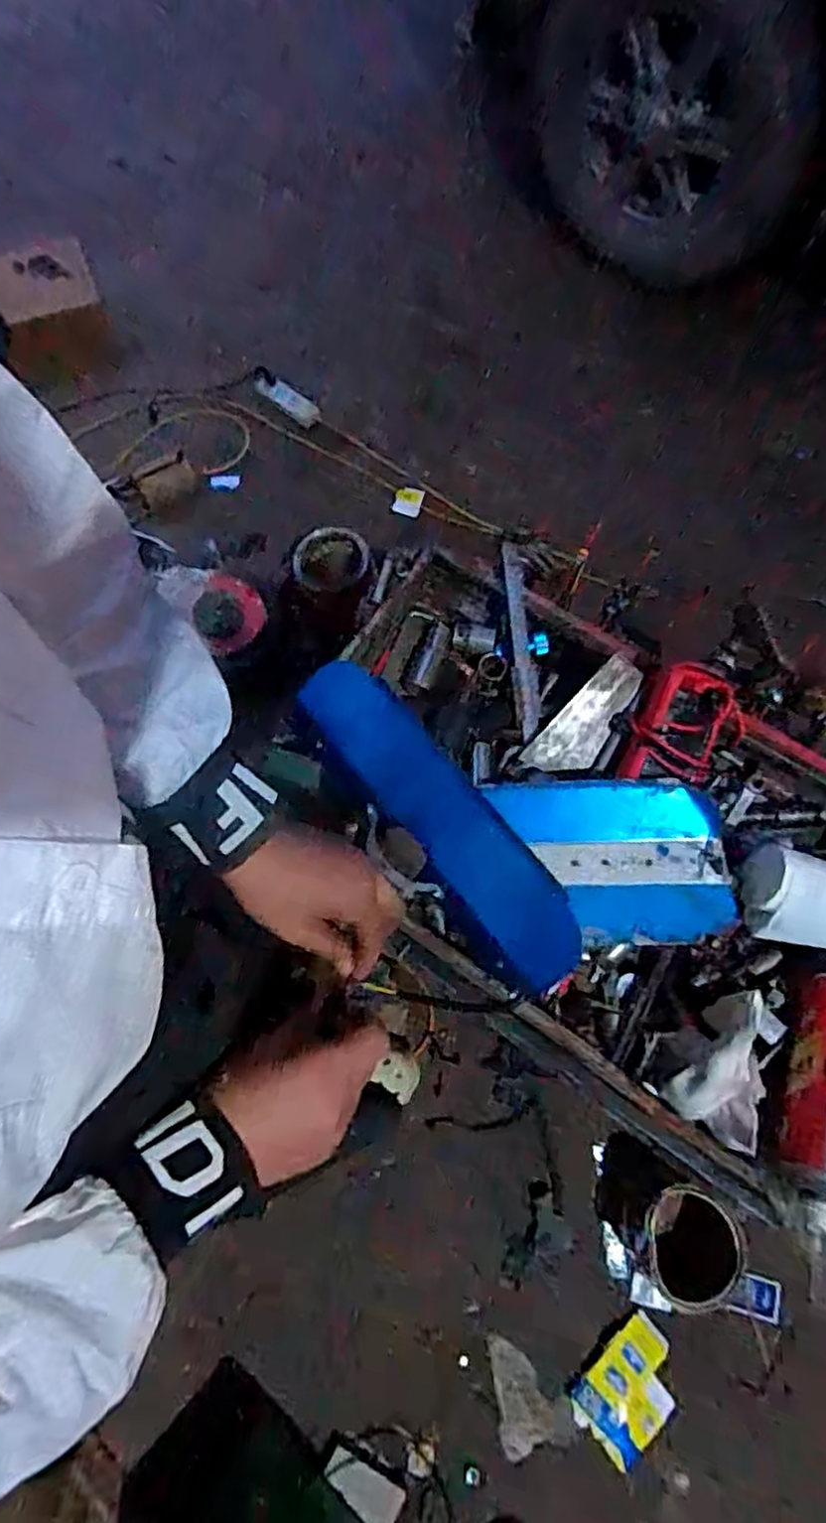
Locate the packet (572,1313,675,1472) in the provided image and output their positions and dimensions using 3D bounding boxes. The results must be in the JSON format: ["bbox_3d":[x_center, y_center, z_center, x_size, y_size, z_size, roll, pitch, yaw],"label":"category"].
[{"bbox_3d":[0.339,0.975,1.123,0.118,0.033,0.174,42,76,14],"label":"packet"}]

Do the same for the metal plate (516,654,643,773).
[{"bbox_3d":[0.170,-0.034,0.703,0.061,0.010,0.136,38,101,-21],"label":"metal plate"}]

